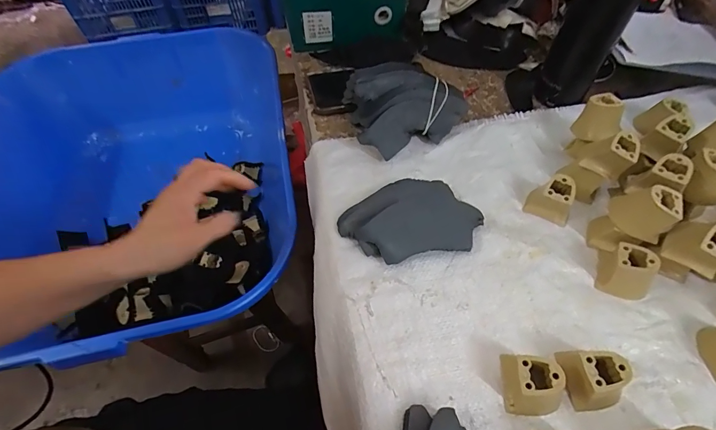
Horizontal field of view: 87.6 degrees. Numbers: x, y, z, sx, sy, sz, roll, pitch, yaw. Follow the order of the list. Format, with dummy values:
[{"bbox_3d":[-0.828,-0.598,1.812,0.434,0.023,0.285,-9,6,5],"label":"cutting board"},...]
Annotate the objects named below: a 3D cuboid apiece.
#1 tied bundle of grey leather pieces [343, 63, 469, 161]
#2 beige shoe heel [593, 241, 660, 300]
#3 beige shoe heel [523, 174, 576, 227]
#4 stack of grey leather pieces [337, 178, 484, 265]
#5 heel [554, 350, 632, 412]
[{"bbox_3d":[0.058,-0.132,0.443,0.130,0.064,0.109,-11,56,-7],"label":"tied bundle of grey leather pieces"},{"bbox_3d":[0.249,0.050,0.339,0.045,0.035,0.040,22,59,15],"label":"beige shoe heel"},{"bbox_3d":[0.202,-0.018,0.384,0.044,0.036,0.036,30,61,20],"label":"beige shoe heel"},{"bbox_3d":[0.051,0.001,0.374,0.134,0.034,0.085,-11,56,-7],"label":"stack of grey leather pieces"},{"bbox_3d":[0.184,0.124,0.290,0.035,0.039,0.043,-8,56,-5],"label":"heel"}]

